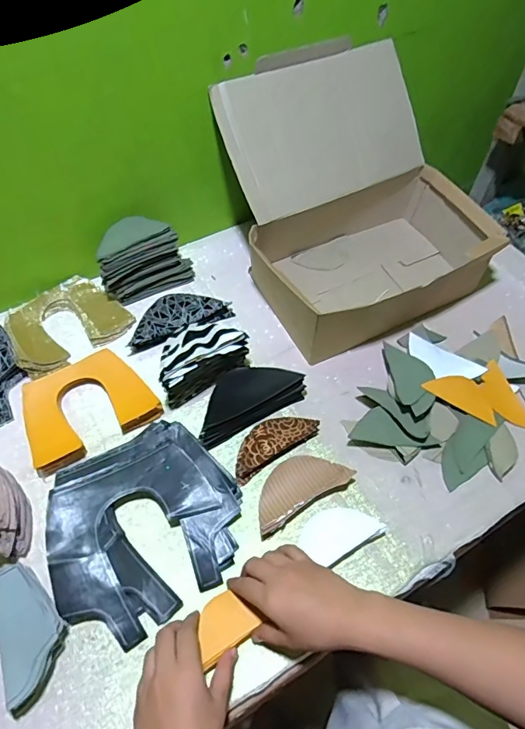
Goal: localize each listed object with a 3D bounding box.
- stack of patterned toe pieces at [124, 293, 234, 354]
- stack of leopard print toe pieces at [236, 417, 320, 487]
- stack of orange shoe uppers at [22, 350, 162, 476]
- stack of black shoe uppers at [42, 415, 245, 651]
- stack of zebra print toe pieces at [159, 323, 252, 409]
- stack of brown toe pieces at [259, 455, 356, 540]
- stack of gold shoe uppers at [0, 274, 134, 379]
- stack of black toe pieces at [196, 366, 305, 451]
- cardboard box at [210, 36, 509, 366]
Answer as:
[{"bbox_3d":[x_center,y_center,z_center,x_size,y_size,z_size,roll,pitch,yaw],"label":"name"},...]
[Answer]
[{"bbox_3d":[-0.130,-0.073,0.678,0.154,0.024,0.074,-27,62,-18],"label":"stack of patterned toe pieces"},{"bbox_3d":[0.011,0.097,0.573,0.119,0.020,0.047,-30,63,-20],"label":"stack of leopard print toe pieces"},{"bbox_3d":[-0.226,0.053,0.587,0.155,0.026,0.122,-28,62,-19],"label":"stack of orange shoe uppers"},{"bbox_3d":[-0.130,0.174,0.506,0.203,0.033,0.186,-29,63,-19],"label":"stack of black shoe uppers"},{"bbox_3d":[-0.082,-0.006,0.604,0.124,0.081,0.063,-32,63,-20],"label":"stack of zebra print toe pieces"},{"bbox_3d":[0.041,0.144,0.539,0.124,0.028,0.056,-27,62,-18],"label":"stack of brown toe pieces"},{"bbox_3d":[-0.292,-0.062,0.665,0.137,0.027,0.162,40,64,21],"label":"stack of gold shoe uppers"},{"bbox_3d":[-0.020,0.042,0.593,0.151,0.029,0.070,-27,62,-18],"label":"stack of black toe pieces"},{"bbox_3d":[0.139,-0.238,0.669,0.334,0.238,0.341,-26,62,-18],"label":"cardboard box"}]

